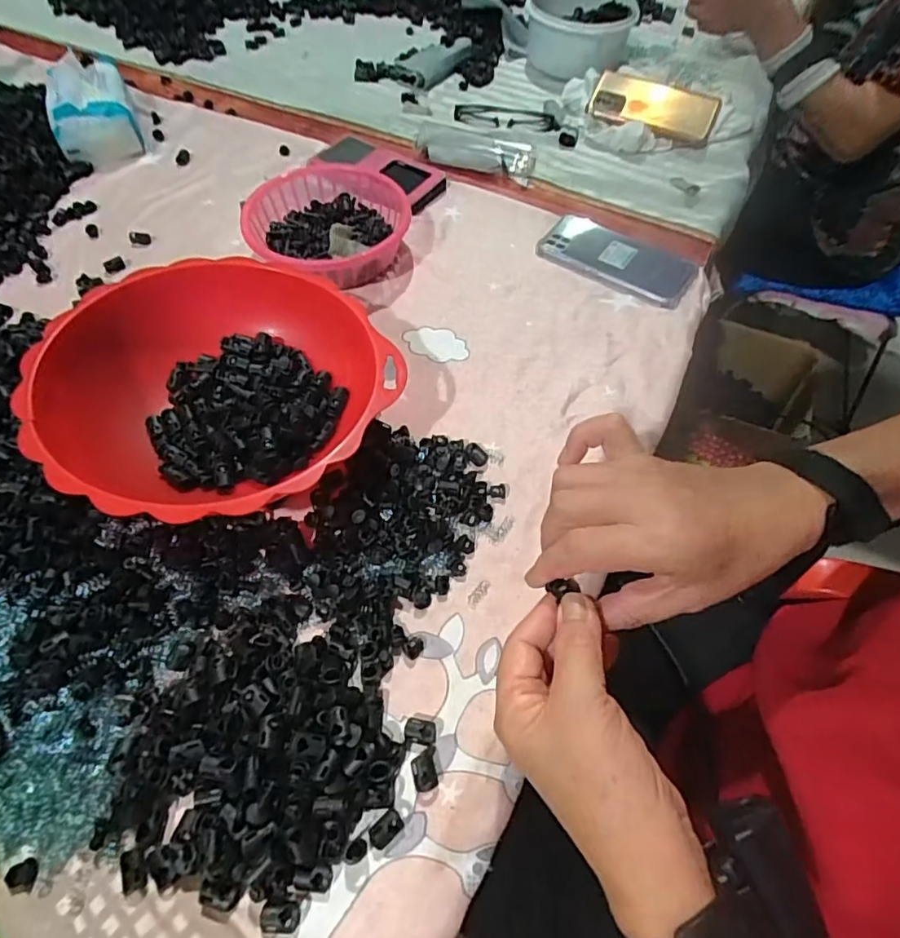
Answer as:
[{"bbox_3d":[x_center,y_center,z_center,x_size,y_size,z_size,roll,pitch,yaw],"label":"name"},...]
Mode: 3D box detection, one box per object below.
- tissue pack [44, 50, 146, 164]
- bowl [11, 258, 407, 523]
[{"bbox_3d":[-0.458,-0.464,0.696,0.094,0.062,0.163,-20,60,-13],"label":"tissue pack"},{"bbox_3d":[-0.173,-0.054,0.426,0.227,0.092,0.234,1,58,-1],"label":"bowl"}]

